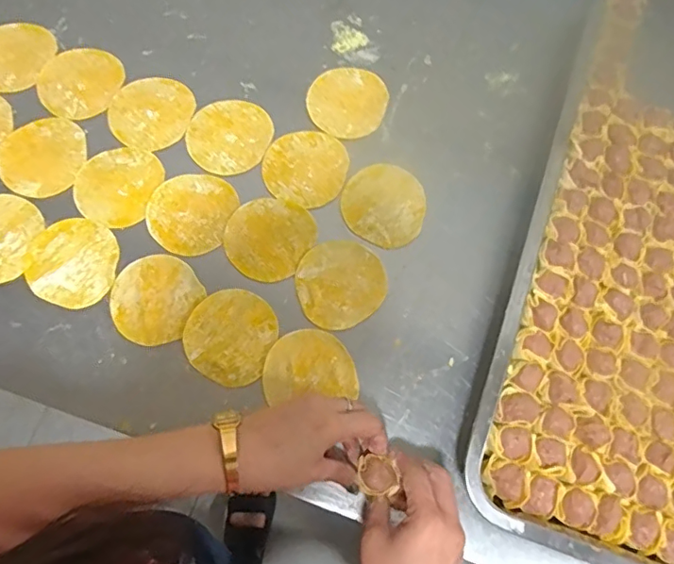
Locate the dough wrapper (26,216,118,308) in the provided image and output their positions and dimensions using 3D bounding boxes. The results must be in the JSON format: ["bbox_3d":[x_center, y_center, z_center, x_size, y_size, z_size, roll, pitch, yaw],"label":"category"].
[{"bbox_3d":[-0.242,-0.018,0.490,0.076,0.006,0.081,1,73,-3],"label":"dough wrapper"}]

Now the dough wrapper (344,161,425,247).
[{"bbox_3d":[0.046,-0.076,0.517,0.078,0.005,0.082,1,73,-3],"label":"dough wrapper"}]

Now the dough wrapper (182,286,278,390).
[{"bbox_3d":[-0.094,0.047,0.473,0.075,0.004,0.082,1,75,-3],"label":"dough wrapper"}]

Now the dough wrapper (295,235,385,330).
[{"bbox_3d":[0.004,0.001,0.491,0.079,0.004,0.082,1,73,-3],"label":"dough wrapper"}]

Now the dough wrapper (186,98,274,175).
[{"bbox_3d":[-0.108,-0.147,0.532,0.079,0.006,0.082,1,73,-3],"label":"dough wrapper"}]

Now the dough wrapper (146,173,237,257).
[{"bbox_3d":[-0.139,-0.067,0.508,0.075,0.006,0.083,19,74,3],"label":"dough wrapper"}]

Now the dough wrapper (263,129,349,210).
[{"bbox_3d":[-0.030,-0.115,0.524,0.077,0.005,0.081,1,73,-3],"label":"dough wrapper"}]

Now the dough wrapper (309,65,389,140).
[{"bbox_3d":[0.012,-0.187,0.551,0.085,0.004,0.077,-43,85,-16],"label":"dough wrapper"}]

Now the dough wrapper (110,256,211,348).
[{"bbox_3d":[-0.164,0.015,0.480,0.075,0.004,0.080,1,73,-3],"label":"dough wrapper"}]

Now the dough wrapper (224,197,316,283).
[{"bbox_3d":[-0.064,-0.043,0.500,0.077,0.004,0.083,1,73,-3],"label":"dough wrapper"}]

